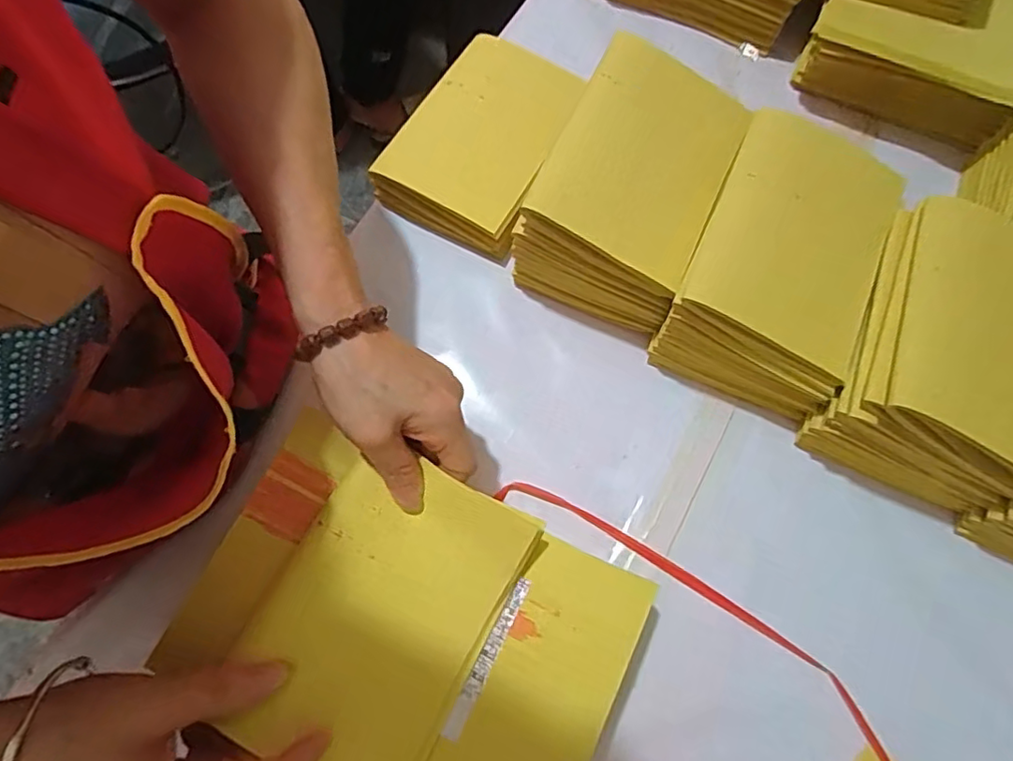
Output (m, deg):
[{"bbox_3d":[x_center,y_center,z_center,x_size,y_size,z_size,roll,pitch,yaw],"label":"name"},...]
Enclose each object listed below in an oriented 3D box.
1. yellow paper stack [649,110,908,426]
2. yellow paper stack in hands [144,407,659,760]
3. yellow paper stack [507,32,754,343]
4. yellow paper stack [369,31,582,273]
[{"bbox_3d":[0.189,-0.076,0.411,0.121,0.090,0.169,27,74,8],"label":"yellow paper stack"},{"bbox_3d":[-0.052,0.130,0.308,0.220,0.026,0.154,26,71,4],"label":"yellow paper stack in hands"},{"bbox_3d":[0.088,-0.130,0.421,0.114,0.100,0.154,27,74,8],"label":"yellow paper stack"},{"bbox_3d":[-0.014,-0.189,0.465,0.119,0.040,0.163,27,74,8],"label":"yellow paper stack"}]

